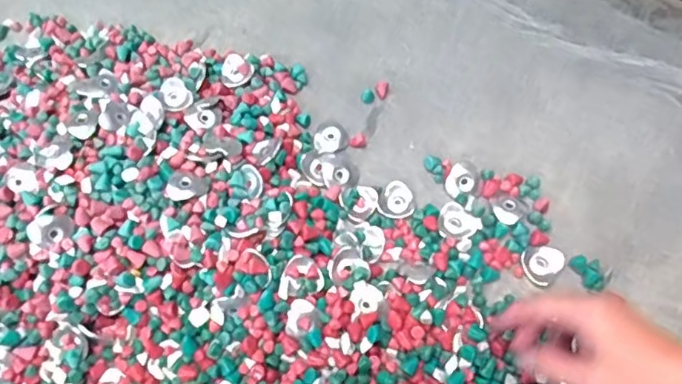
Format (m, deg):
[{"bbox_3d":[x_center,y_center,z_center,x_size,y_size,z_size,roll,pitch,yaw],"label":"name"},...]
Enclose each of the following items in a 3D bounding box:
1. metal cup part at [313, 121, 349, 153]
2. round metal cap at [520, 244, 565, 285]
[{"bbox_3d":[-0.010,-0.055,0.595,0.035,0.013,0.042,-6,65,1],"label":"metal cup part"},{"bbox_3d":[0.182,0.064,0.532,0.034,0.009,0.037,30,71,16],"label":"round metal cap"}]

